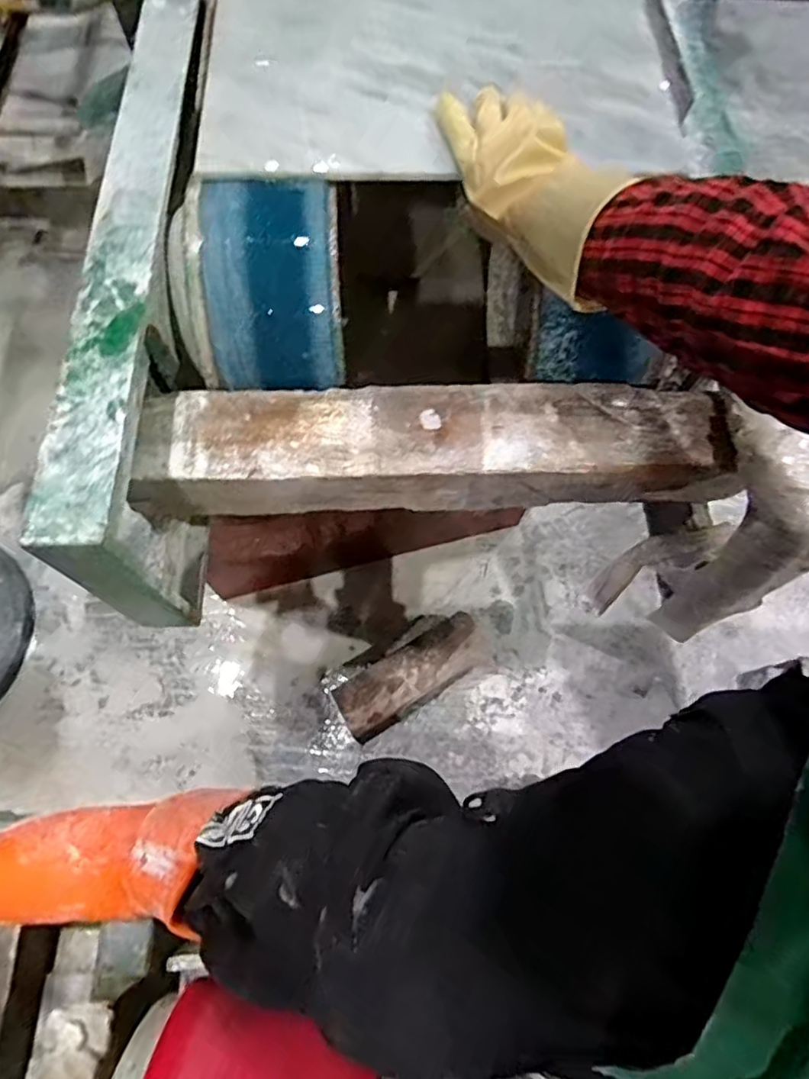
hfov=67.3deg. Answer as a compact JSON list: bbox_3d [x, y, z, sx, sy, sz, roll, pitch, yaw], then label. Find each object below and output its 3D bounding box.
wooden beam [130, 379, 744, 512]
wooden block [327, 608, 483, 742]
[{"bbox_3d":[0.024,-0.086,0.612,0.561,0.091,0.107,-1,69,-3],"label":"wooden beam"},{"bbox_3d":[0.016,0.240,1.084,0.281,0.095,0.098,-30,73,-13],"label":"wooden block"}]

